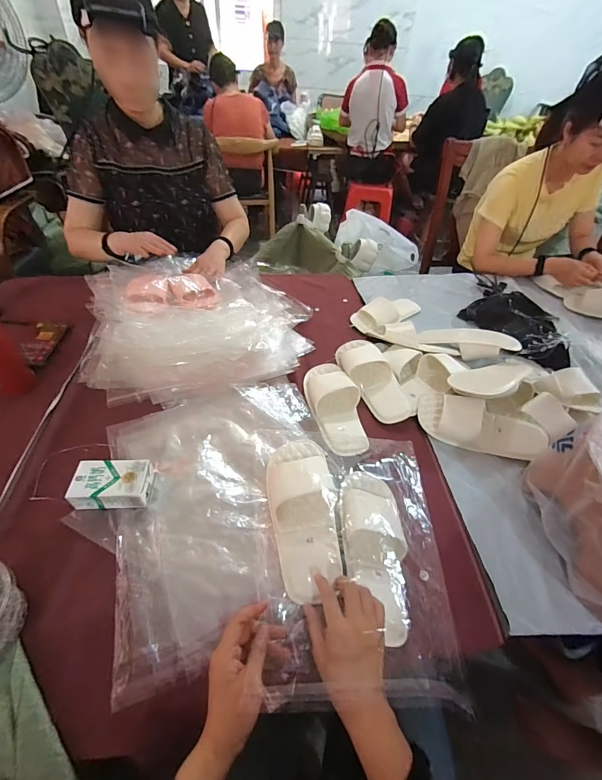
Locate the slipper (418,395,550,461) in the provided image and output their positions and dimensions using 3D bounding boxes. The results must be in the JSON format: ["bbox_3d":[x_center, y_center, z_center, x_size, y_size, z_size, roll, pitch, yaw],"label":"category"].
[{"bbox_3d":[0.344,0.070,0.676,0.228,0.063,0.101,25,49,18],"label":"slipper"}]

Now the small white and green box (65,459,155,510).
[{"bbox_3d":[-0.300,0.150,0.552,0.108,0.045,0.068,1,46,-4],"label":"small white and green box"}]

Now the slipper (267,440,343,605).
[{"bbox_3d":[0.002,0.176,0.513,0.096,0.049,0.231,-2,54,-7],"label":"slipper"}]

